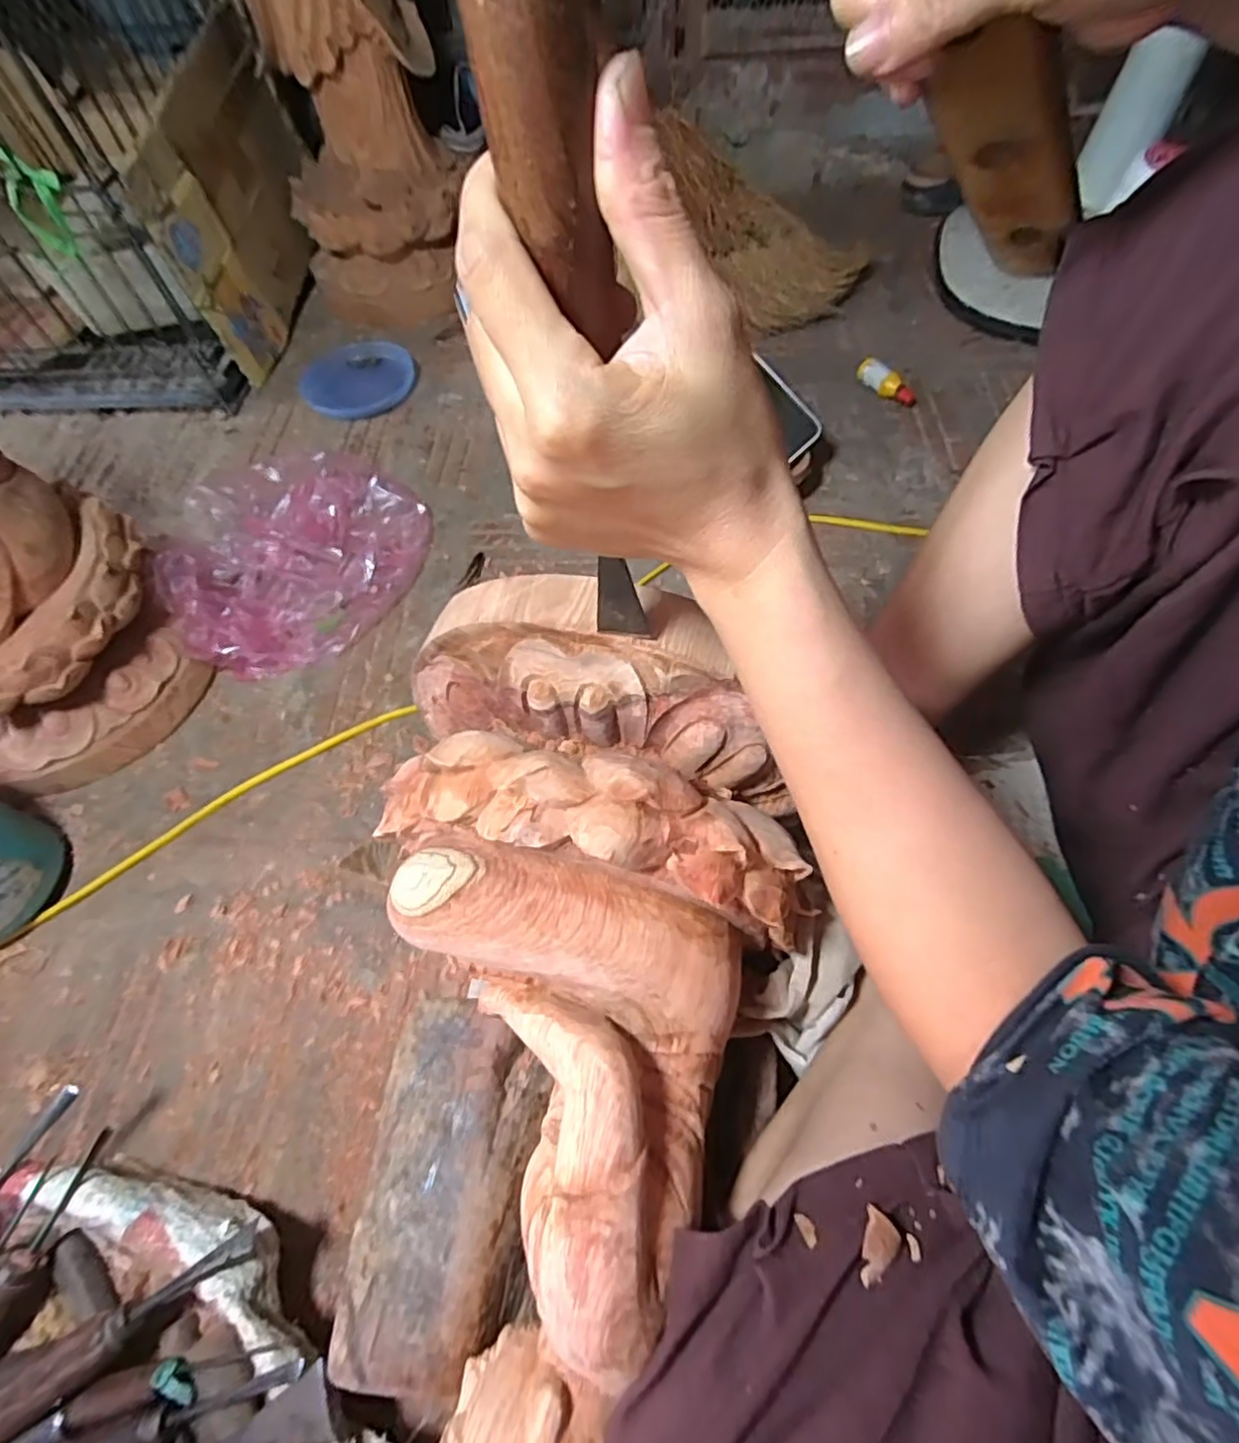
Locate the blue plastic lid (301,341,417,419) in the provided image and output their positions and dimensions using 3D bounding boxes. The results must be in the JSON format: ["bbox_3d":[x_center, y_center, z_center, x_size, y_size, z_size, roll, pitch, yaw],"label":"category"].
[{"bbox_3d":[-0.330,-0.423,0.819,0.134,0.024,0.131,-1,61,2],"label":"blue plastic lid"}]

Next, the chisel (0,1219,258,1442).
[{"bbox_3d":[-0.267,0.314,0.319,0.175,0.022,0.022,-30,63,-13],"label":"chisel"}]

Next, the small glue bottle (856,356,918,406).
[{"bbox_3d":[0.303,-0.387,0.742,0.019,0.025,0.080,-31,64,-14],"label":"small glue bottle"}]

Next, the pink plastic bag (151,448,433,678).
[{"bbox_3d":[-0.307,-0.172,0.632,0.240,0.076,0.216,-25,62,-11],"label":"pink plastic bag"}]

